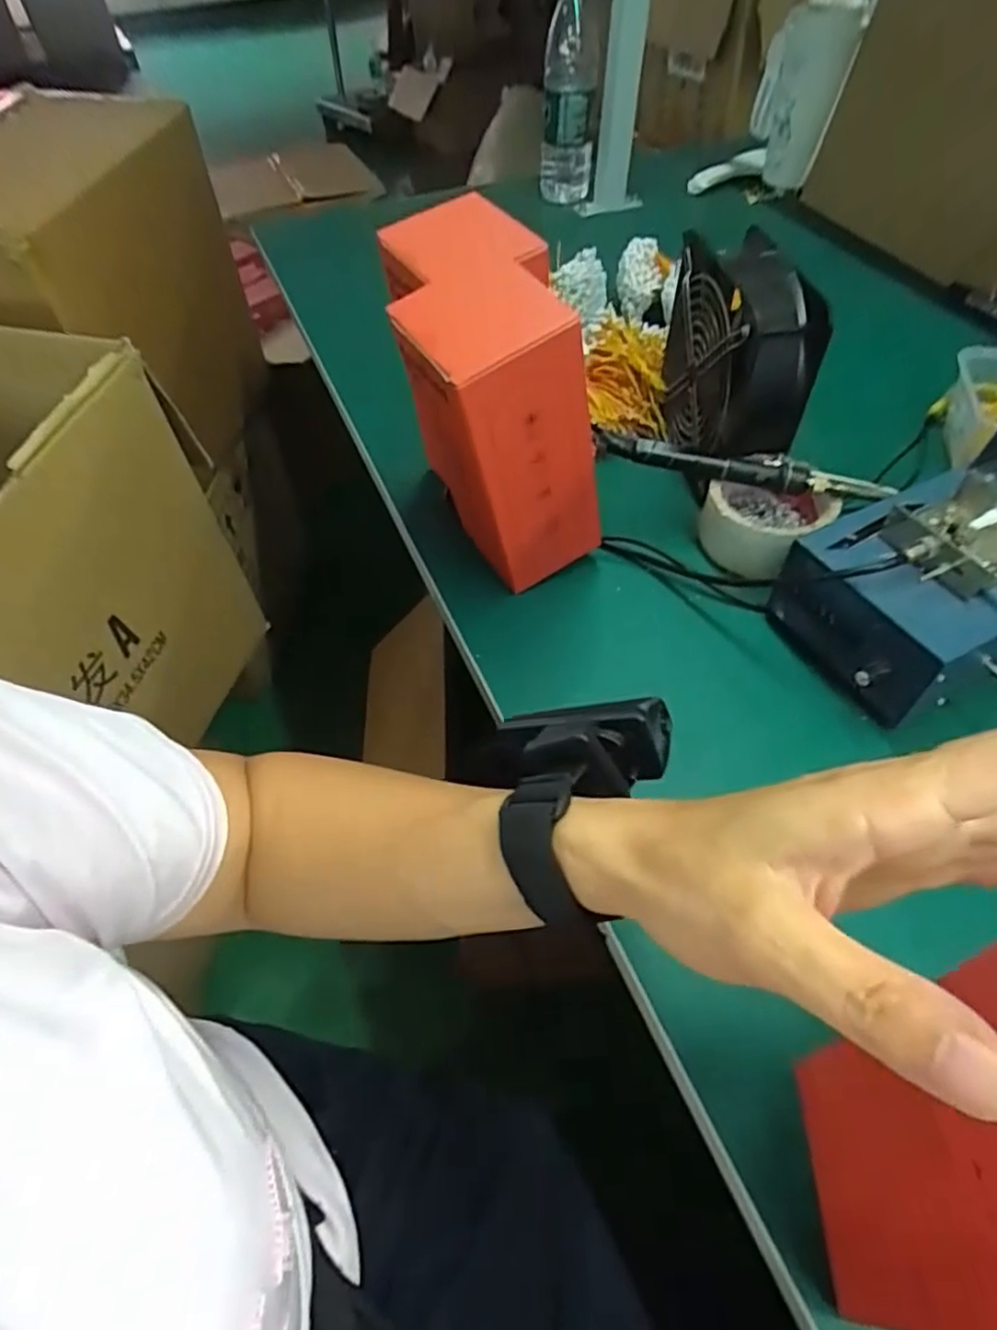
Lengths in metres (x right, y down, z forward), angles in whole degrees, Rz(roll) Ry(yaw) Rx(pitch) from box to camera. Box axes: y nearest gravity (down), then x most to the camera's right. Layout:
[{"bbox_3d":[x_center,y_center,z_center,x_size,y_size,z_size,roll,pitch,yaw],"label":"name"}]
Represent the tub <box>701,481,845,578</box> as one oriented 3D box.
[{"bbox_3d":[0.195,-0.107,0.506,0.084,0.049,0.082,-1,52,2],"label":"tub"}]

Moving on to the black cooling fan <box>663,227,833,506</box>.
[{"bbox_3d":[0.179,-0.237,0.527,0.078,0.142,0.162,0,52,3],"label":"black cooling fan"}]

